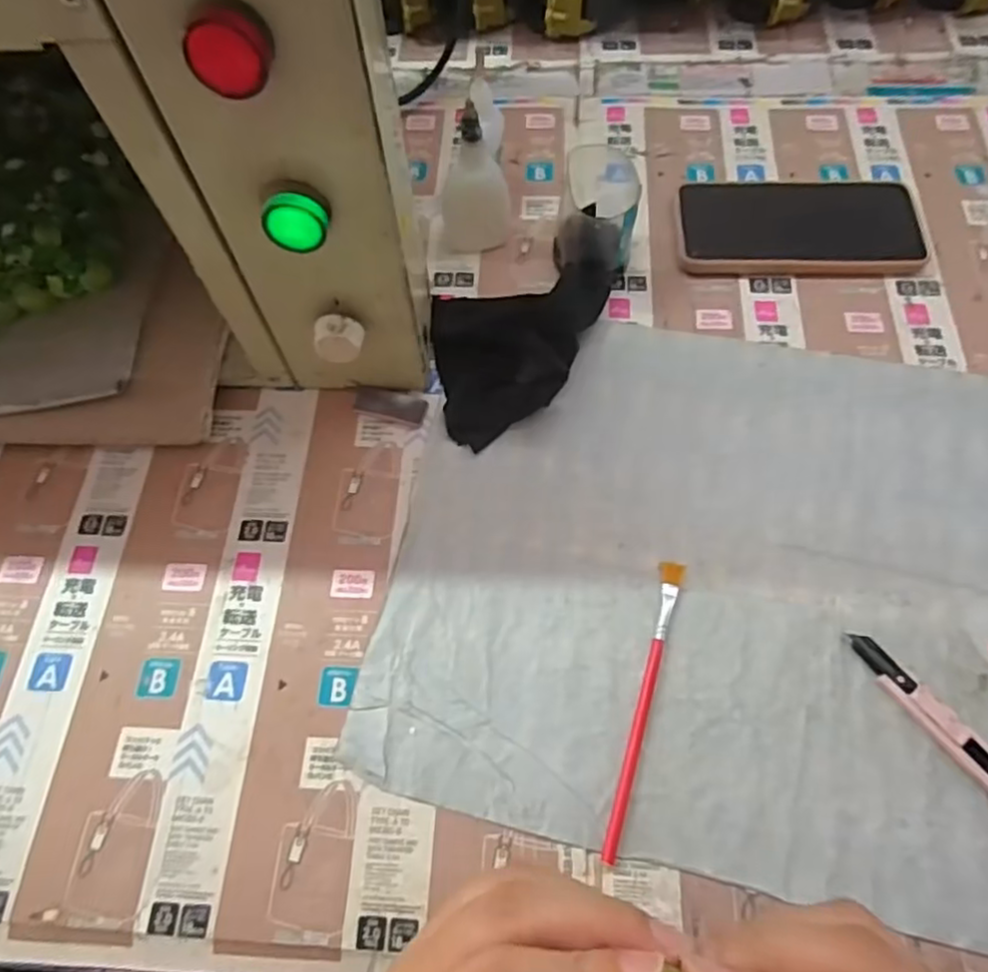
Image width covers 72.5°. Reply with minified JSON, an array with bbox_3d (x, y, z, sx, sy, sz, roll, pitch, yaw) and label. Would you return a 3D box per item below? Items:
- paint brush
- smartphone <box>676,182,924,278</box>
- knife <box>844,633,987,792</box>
[{"bbox_3d":[0.076,0.109,0.339,0.011,0.004,0.149,16,67,9],"label":"paint brush"},{"bbox_3d":[0.211,-0.186,0.473,0.162,0.008,0.090,3,66,4],"label":"smartphone"},{"bbox_3d":[0.228,0.127,0.323,0.016,0.010,0.136,-36,69,-13],"label":"knife"}]

